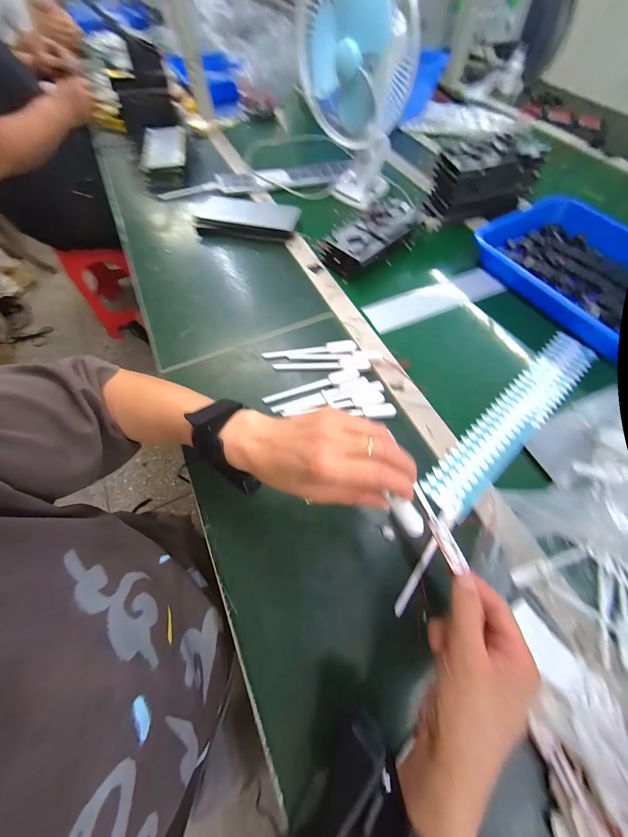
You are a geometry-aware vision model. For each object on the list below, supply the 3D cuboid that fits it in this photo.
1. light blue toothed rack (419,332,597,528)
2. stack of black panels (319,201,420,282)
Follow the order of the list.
[{"bbox_3d":[0.290,-0.006,0.388,0.386,0.009,0.064,-39,72,-17],"label":"light blue toothed rack"},{"bbox_3d":[0.113,-0.339,0.521,0.207,0.057,0.096,-35,70,-15],"label":"stack of black panels"}]

